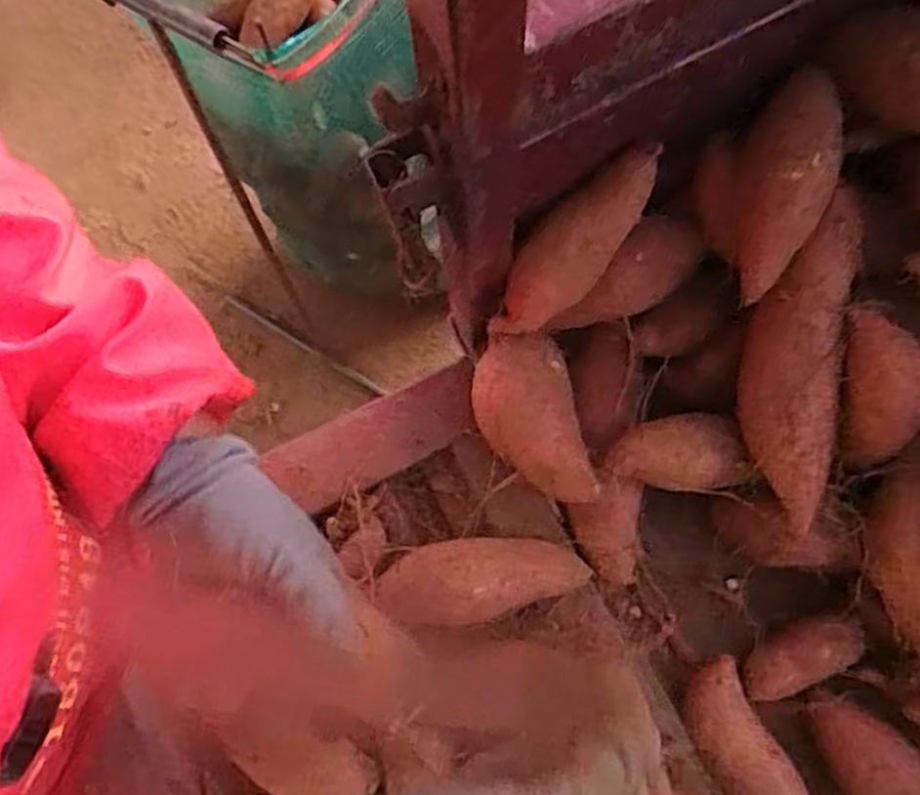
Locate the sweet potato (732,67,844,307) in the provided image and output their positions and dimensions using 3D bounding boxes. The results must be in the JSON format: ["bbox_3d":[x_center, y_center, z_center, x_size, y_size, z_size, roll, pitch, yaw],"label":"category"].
[{"bbox_3d":[0.185,-0.118,0.438,0.053,0.044,0.123,11,103,4],"label":"sweet potato"}]

